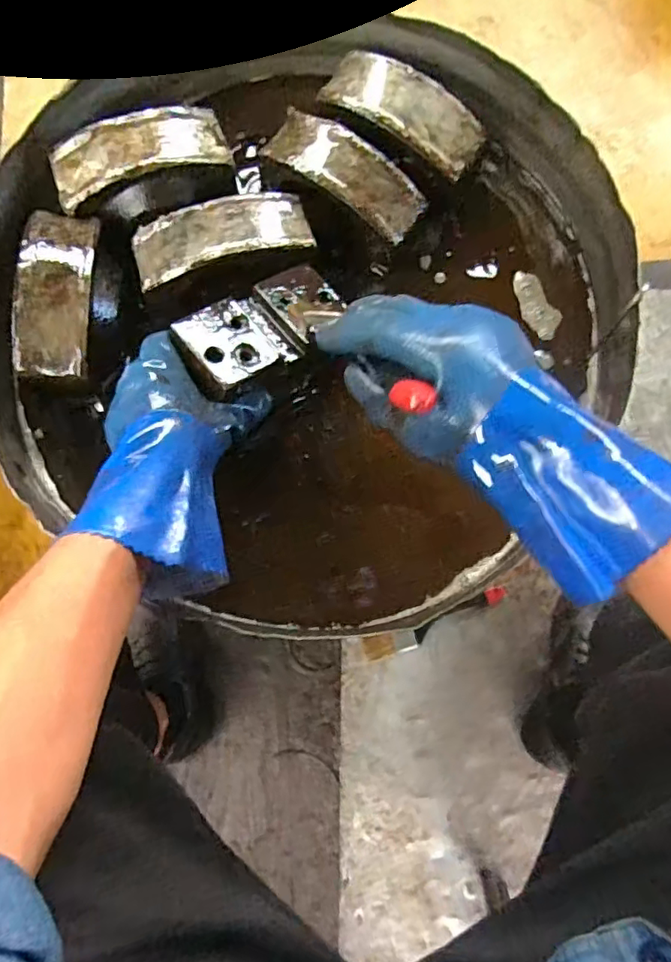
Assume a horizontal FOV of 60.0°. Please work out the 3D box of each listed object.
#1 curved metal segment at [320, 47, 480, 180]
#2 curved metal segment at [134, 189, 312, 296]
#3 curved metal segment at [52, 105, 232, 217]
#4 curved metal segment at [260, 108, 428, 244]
[{"bbox_3d":[0.064,-0.347,0.536,0.153,0.031,0.057,36,82,6],"label":"curved metal segment"},{"bbox_3d":[-0.102,-0.219,0.514,0.156,0.029,0.056,-15,80,-2],"label":"curved metal segment"},{"bbox_3d":[-0.179,-0.299,0.526,0.156,0.030,0.061,-23,81,-4],"label":"curved metal segment"},{"bbox_3d":[0.007,-0.285,0.529,0.158,0.030,0.053,38,82,7],"label":"curved metal segment"}]

